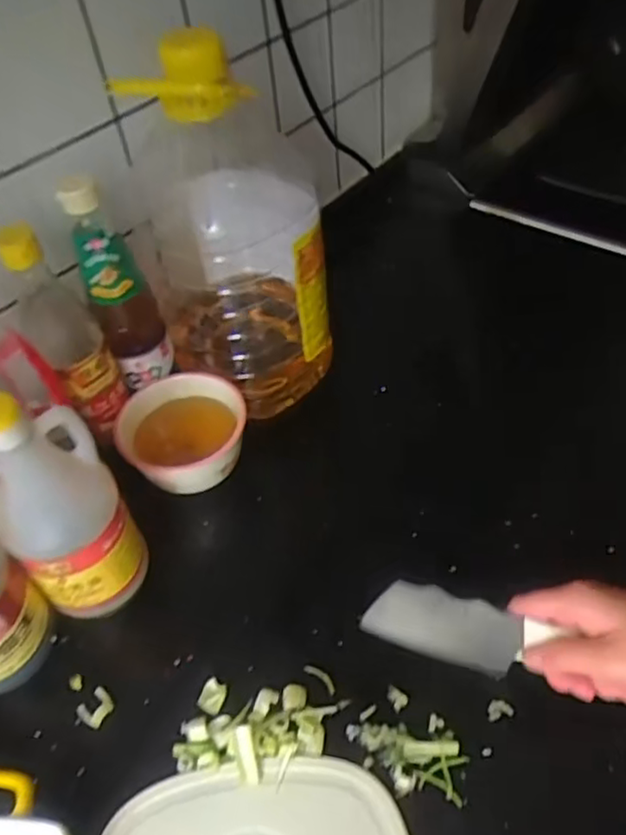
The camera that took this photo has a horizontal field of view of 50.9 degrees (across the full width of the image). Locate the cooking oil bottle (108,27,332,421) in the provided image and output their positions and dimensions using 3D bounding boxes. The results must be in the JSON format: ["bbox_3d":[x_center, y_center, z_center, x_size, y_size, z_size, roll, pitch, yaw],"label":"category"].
[{"bbox_3d":[-0.076,-0.177,0.624,0.155,0.331,0.174,-12,49,-6],"label":"cooking oil bottle"}]

